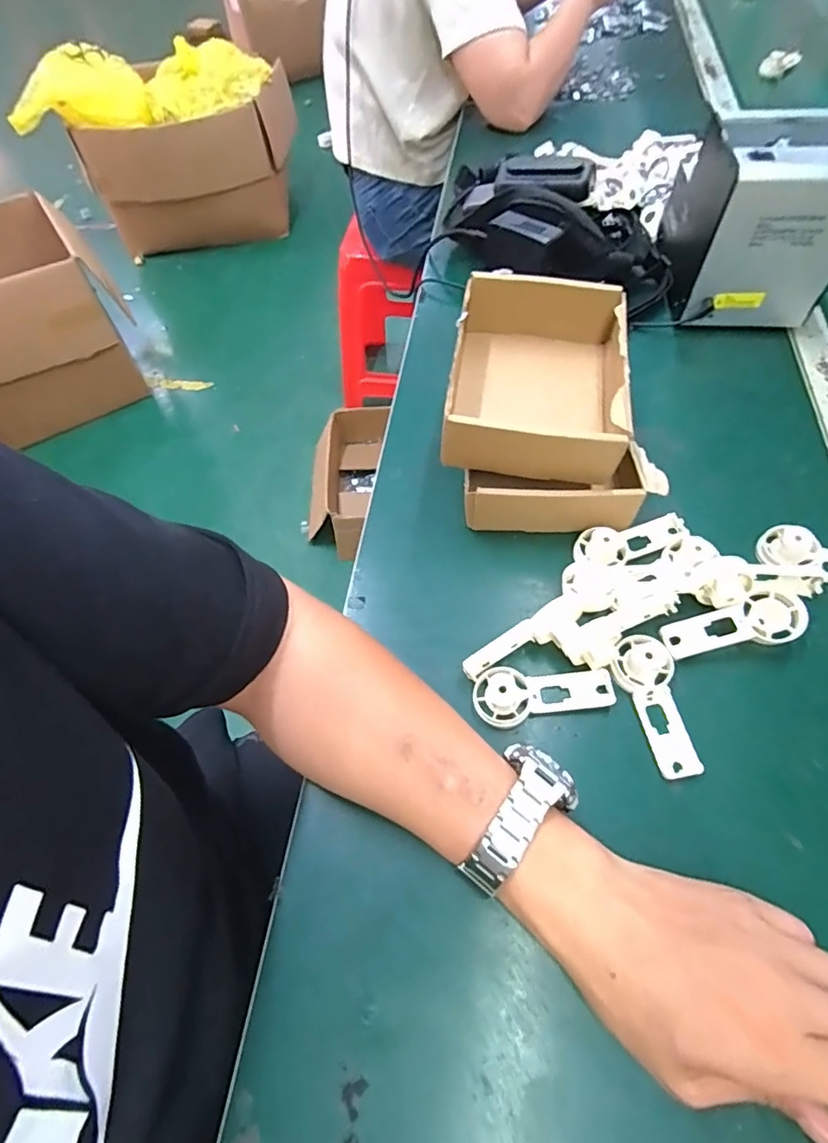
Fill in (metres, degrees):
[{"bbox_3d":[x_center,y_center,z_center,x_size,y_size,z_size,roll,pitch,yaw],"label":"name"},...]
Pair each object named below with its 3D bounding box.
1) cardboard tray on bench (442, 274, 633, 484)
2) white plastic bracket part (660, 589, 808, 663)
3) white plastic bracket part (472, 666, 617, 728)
[{"bbox_3d":[0.098,-0.156,0.418,0.130,0.059,0.170,7,61,6],"label":"cardboard tray on bench"},{"bbox_3d":[0.228,0.041,0.368,0.099,0.021,0.035,-13,61,-6],"label":"white plastic bracket part"},{"bbox_3d":[0.089,0.085,0.361,0.094,0.012,0.039,-4,60,-1],"label":"white plastic bracket part"}]

